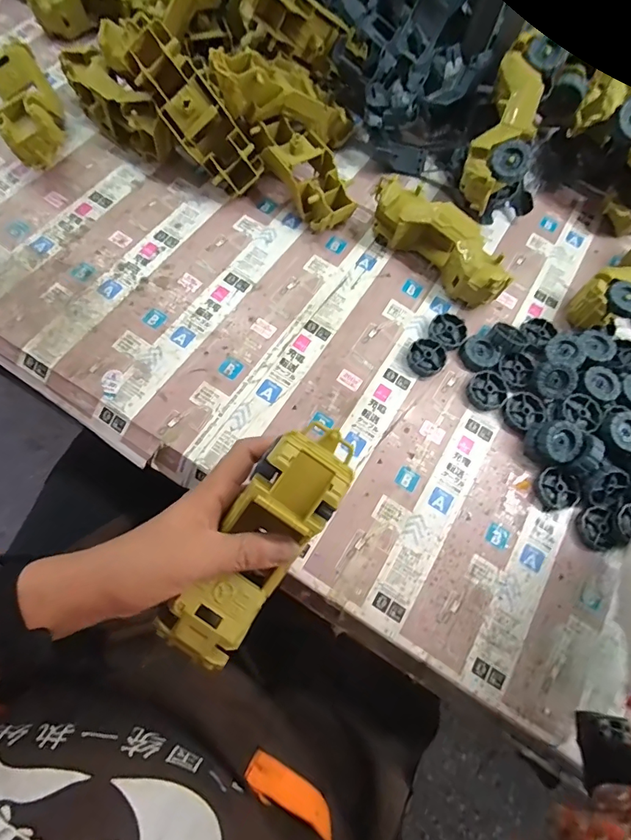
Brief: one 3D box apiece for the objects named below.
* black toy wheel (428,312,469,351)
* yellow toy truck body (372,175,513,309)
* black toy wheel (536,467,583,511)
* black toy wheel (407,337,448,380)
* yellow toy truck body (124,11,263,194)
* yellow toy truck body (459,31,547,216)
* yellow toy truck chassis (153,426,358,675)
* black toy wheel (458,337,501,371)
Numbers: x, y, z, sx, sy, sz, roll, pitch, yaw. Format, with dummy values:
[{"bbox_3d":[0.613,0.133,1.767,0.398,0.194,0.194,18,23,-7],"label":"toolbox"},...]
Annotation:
[{"bbox_3d":[0.139,-0.092,0.463,0.037,0.014,0.041,36,71,8],"label":"black toy wheel"},{"bbox_3d":[0.126,-0.188,0.472,0.173,0.072,0.047,41,71,9],"label":"yellow toy truck body"},{"bbox_3d":[0.229,0.066,0.414,0.038,0.012,0.038,2,70,-5],"label":"black toy wheel"},{"bbox_3d":[0.114,-0.064,0.449,0.038,0.010,0.041,2,70,-5],"label":"black toy wheel"},{"bbox_3d":[-0.126,-0.326,0.460,0.066,0.050,0.176,-45,107,-13],"label":"yellow toy truck body"},{"bbox_3d":[0.204,-0.312,0.467,0.054,0.053,0.165,21,100,4],"label":"yellow toy truck body"},{"bbox_3d":[-0.036,0.080,0.280,0.053,0.039,0.169,33,92,8],"label":"yellow toy truck chassis"},{"bbox_3d":[0.171,-0.069,0.456,0.037,0.010,0.037,2,70,-5],"label":"black toy wheel"}]

